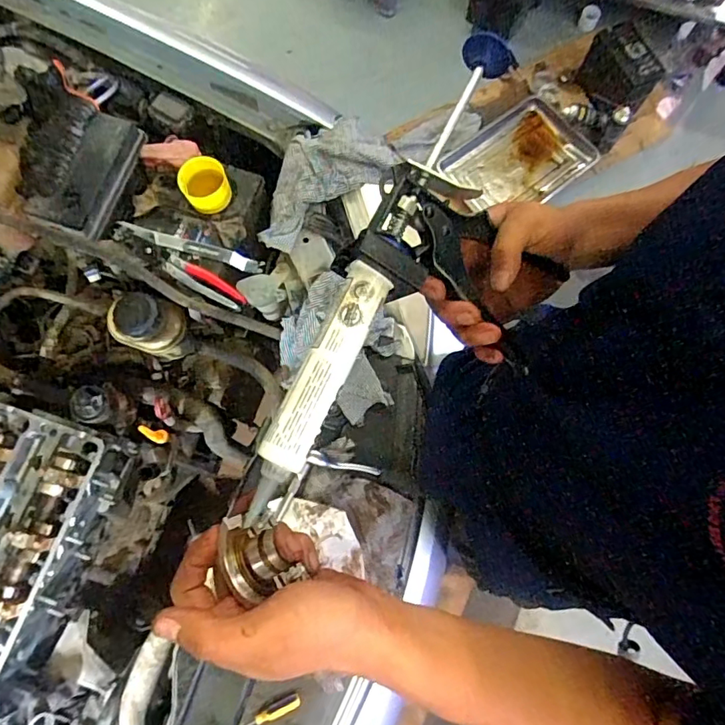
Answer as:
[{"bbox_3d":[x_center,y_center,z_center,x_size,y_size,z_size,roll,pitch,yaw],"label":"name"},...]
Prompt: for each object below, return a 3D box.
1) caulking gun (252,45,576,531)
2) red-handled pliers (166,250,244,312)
[{"bbox_3d":[0.054,-0.047,0.377,0.137,0.072,0.380,28,75,7],"label":"caulking gun"},{"bbox_3d":[-0.242,-0.124,0.779,0.138,0.022,0.037,30,79,8],"label":"red-handled pliers"}]

